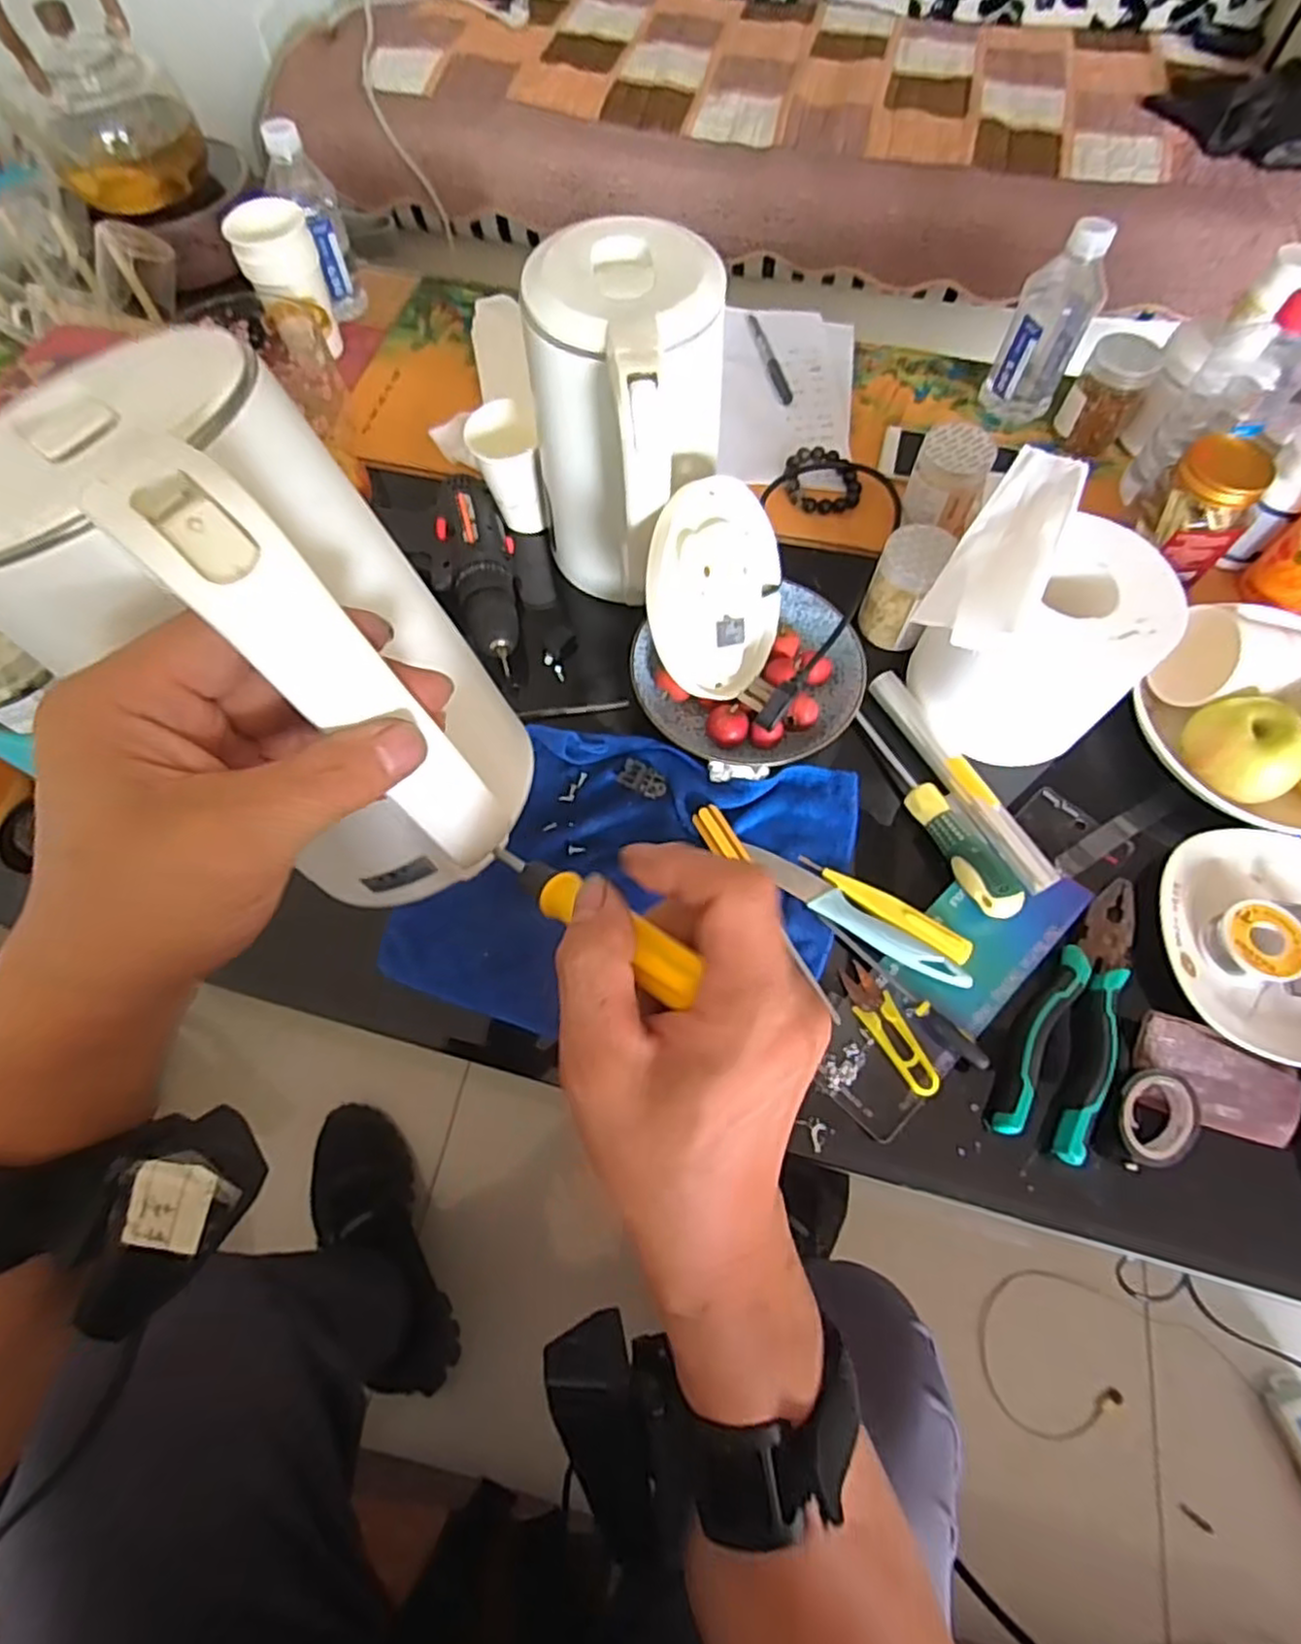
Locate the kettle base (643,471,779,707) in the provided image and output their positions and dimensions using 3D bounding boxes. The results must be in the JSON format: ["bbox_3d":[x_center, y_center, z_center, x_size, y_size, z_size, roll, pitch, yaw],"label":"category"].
[{"bbox_3d":[0.050,-0.165,0.519,0.017,0.146,0.141,11,31,42],"label":"kettle base"}]

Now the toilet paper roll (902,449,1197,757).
[{"bbox_3d":[0.287,-0.147,0.537,0.146,0.130,0.182,32,70,13],"label":"toilet paper roll"}]

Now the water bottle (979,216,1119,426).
[{"bbox_3d":[0.366,-0.454,0.663,0.068,0.157,0.058,24,68,10],"label":"water bottle"}]

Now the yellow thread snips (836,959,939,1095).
[{"bbox_3d":[0.160,0.137,0.482,0.026,0.009,0.093,-26,69,-12],"label":"yellow thread snips"}]

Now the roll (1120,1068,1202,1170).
[{"bbox_3d":[0.315,0.183,0.450,0.044,0.016,0.055,32,70,13],"label":"roll"}]

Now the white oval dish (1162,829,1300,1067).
[{"bbox_3d":[0.438,0.081,0.494,0.159,0.032,0.164,16,67,7],"label":"white oval dish"}]

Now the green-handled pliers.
[{"bbox_3d":[0.288,0.125,0.482,0.057,0.014,0.194,28,69,12],"label":"green-handled pliers"}]

